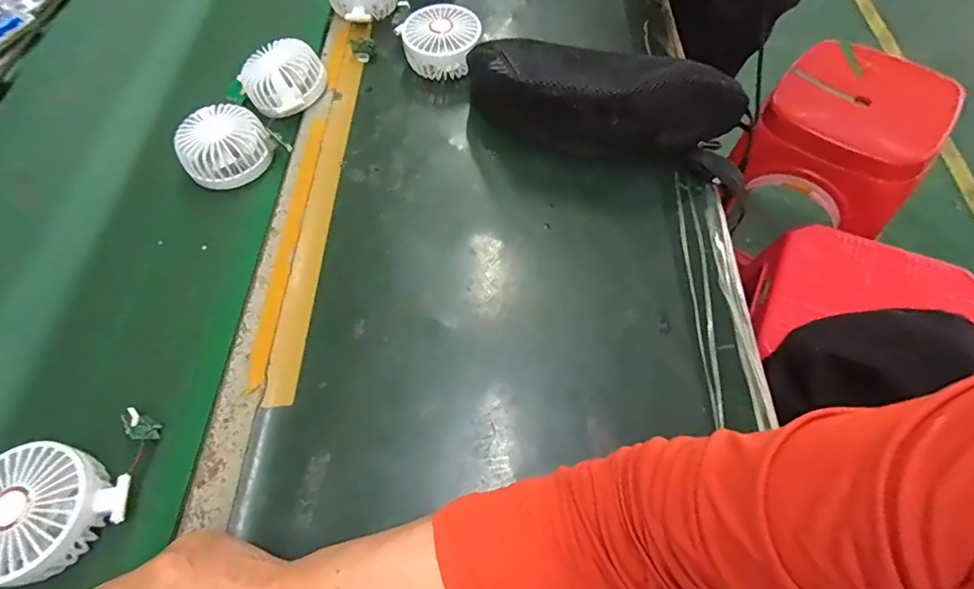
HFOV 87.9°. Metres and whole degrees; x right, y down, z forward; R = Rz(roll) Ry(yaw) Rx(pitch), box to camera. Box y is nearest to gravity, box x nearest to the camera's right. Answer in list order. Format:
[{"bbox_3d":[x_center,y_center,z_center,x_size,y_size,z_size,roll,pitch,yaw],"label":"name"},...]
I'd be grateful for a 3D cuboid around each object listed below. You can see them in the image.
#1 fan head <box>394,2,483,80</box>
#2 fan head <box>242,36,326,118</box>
[{"bbox_3d":[-0.051,-0.289,0.581,0.081,0.049,0.083,-1,62,1],"label":"fan head"},{"bbox_3d":[-0.221,-0.236,0.559,0.086,0.042,0.081,-26,64,-12],"label":"fan head"}]

